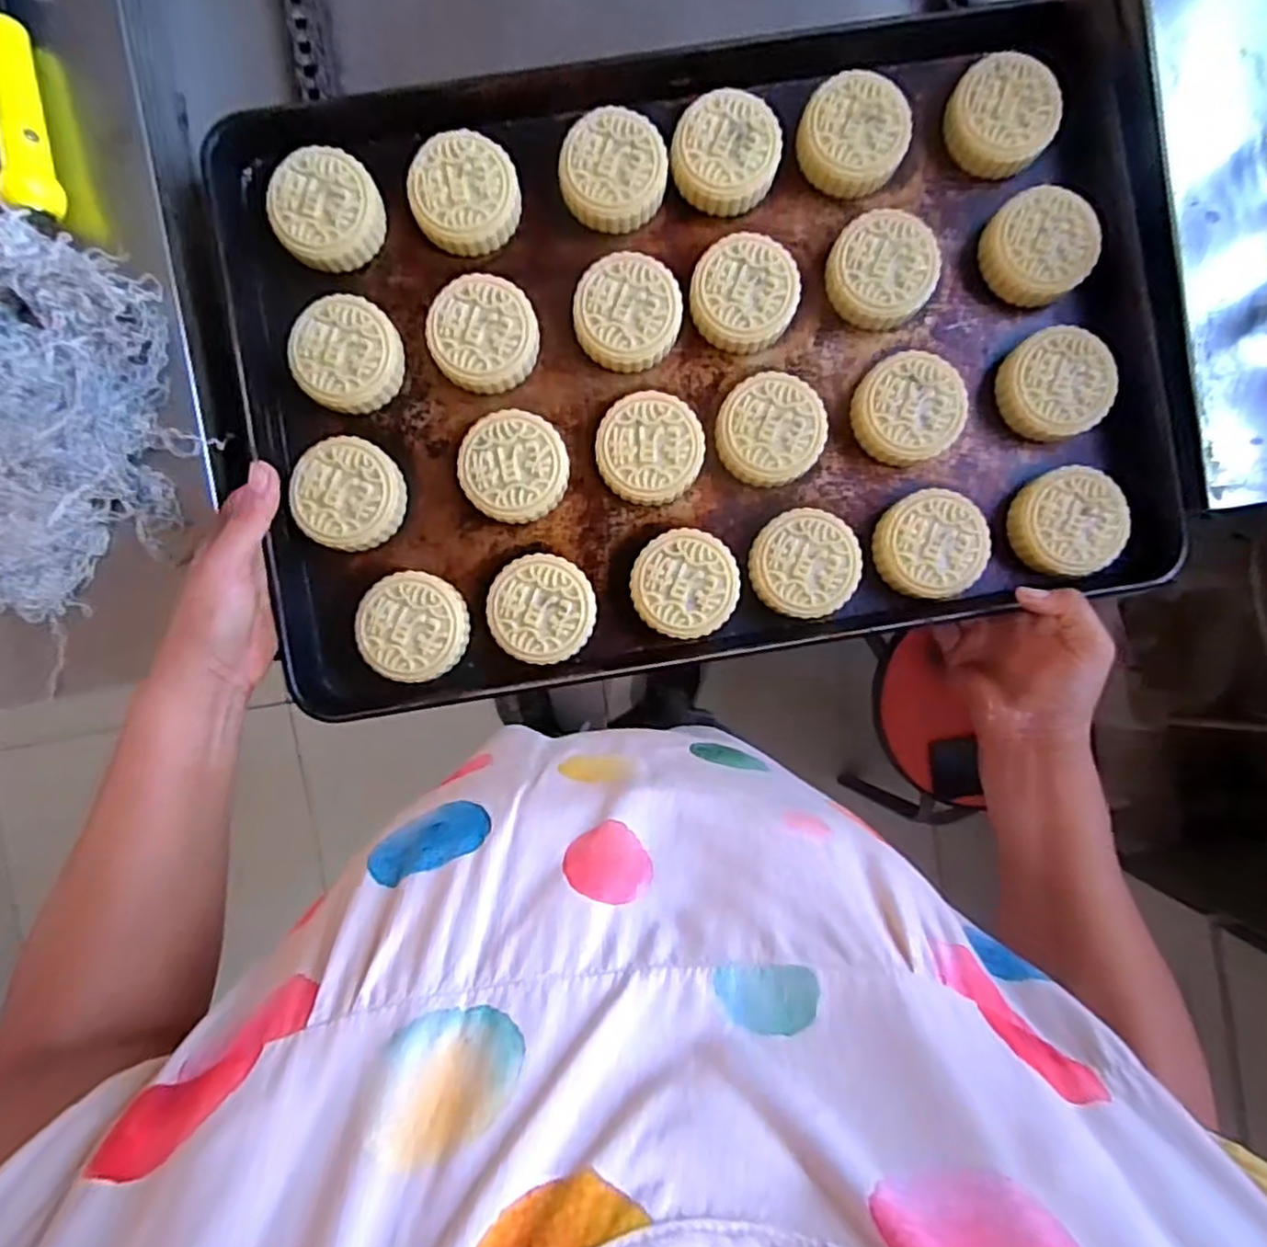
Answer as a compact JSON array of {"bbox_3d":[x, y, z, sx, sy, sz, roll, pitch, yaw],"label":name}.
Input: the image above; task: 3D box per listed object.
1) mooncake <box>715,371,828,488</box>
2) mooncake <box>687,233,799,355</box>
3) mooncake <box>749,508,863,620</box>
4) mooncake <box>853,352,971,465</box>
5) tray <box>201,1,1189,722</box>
[{"bbox_3d":[0.092,-0.130,0.472,0.069,0.026,0.071,0,92,1],"label":"mooncake"},{"bbox_3d":[0.074,-0.222,0.473,0.068,0.025,0.069,0,92,1],"label":"mooncake"},{"bbox_3d":[0.115,-0.040,0.472,0.070,0.027,0.069,7,92,1],"label":"mooncake"},{"bbox_3d":[0.185,-0.144,0.473,0.068,0.027,0.071,0,92,1],"label":"mooncake"},{"bbox_3d":[0.043,-0.175,0.471,0.585,0.039,0.391,-10,92,-1],"label":"tray"}]

